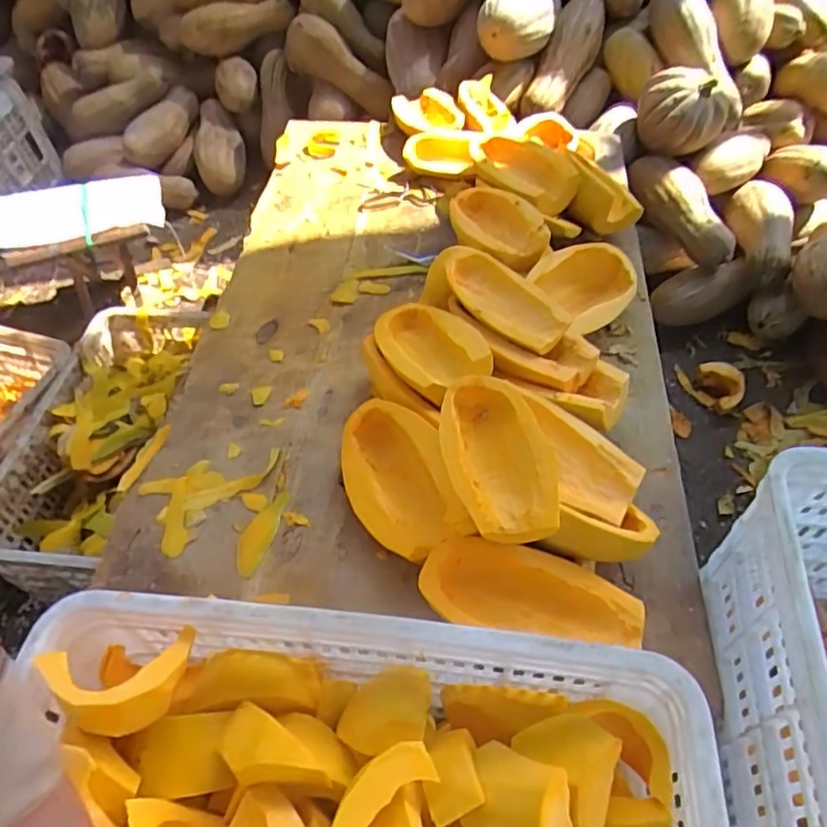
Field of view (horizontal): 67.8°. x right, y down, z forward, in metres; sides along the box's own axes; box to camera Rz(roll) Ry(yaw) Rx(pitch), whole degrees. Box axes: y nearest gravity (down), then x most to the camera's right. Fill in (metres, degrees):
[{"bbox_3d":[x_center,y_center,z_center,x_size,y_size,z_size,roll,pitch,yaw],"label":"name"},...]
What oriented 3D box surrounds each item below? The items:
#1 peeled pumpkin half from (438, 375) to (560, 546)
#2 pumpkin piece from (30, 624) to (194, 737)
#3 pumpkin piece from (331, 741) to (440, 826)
[{"bbox_3d":[0.086,0.041,0.656,0.103,0.049,0.201,-17,53,-9],"label":"peeled pumpkin half"},{"bbox_3d":[-0.227,0.208,0.481,0.107,0.046,0.064,-17,53,-9],"label":"pumpkin piece"},{"bbox_3d":[-0.028,0.285,0.427,0.052,0.016,0.114,22,57,20],"label":"pumpkin piece"}]

